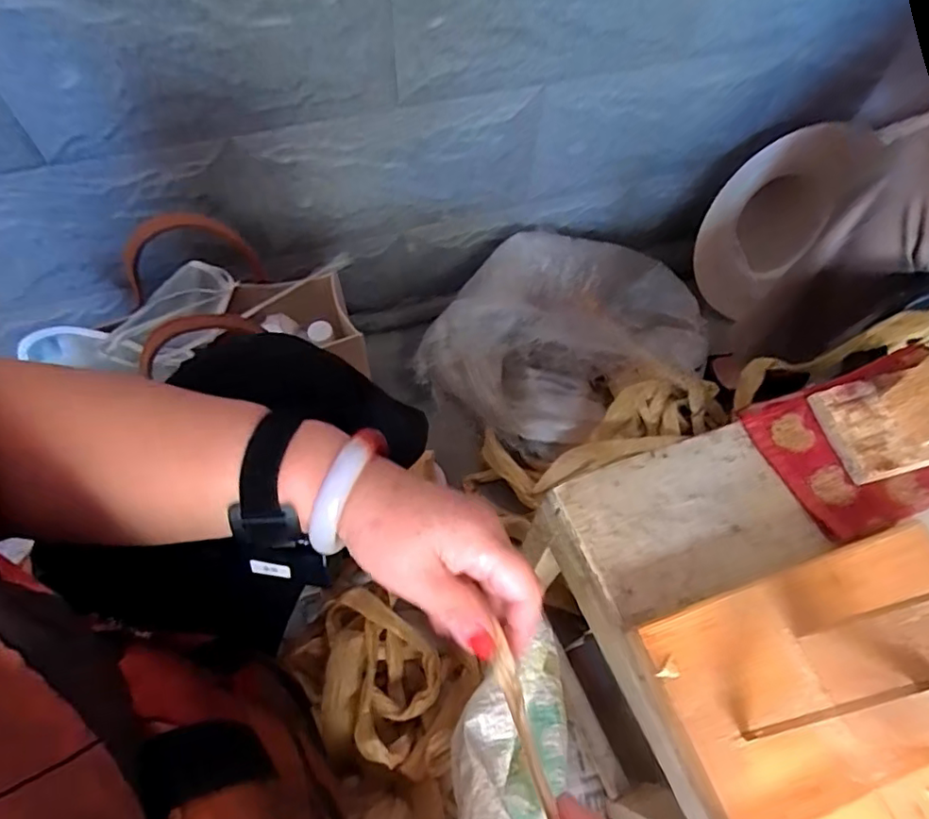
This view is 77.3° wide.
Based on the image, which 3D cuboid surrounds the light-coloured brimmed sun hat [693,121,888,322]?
[{"bbox_3d":[0.542,-0.314,0.994,0.255,0.317,0.105,-17,63,-11],"label":"light-coloured brimmed sun hat"}]

